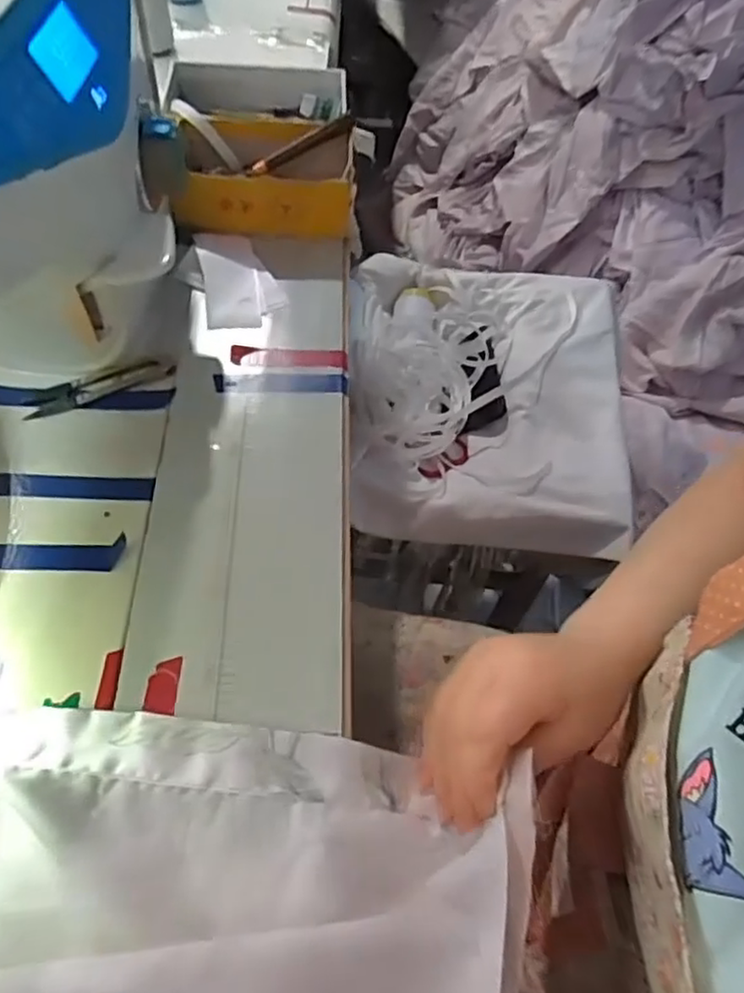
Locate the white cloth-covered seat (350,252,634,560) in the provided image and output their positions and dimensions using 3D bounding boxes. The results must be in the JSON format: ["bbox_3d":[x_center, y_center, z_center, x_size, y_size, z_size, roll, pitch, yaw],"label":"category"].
[{"bbox_3d":[0.137,-0.124,0.779,0.351,0.056,0.385,6,56,-1],"label":"white cloth-covered seat"}]

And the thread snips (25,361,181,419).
[{"bbox_3d":[-0.188,-0.077,0.456,0.098,0.005,0.022,-22,61,-16],"label":"thread snips"}]

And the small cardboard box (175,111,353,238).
[{"bbox_3d":[-0.086,-0.264,0.544,0.134,0.053,0.096,0,58,-4],"label":"small cardboard box"}]

